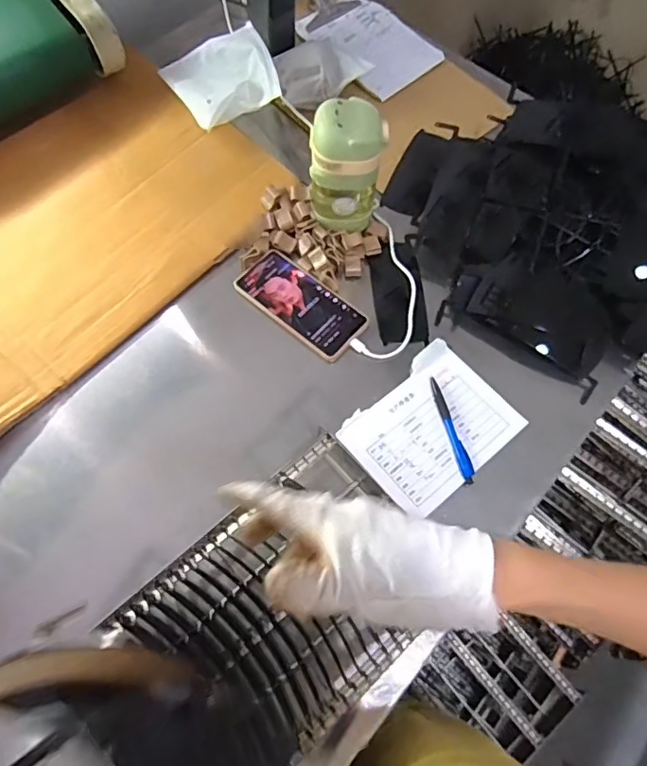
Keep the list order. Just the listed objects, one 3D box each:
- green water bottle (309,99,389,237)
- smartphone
[{"bbox_3d":[0.026,-0.252,0.651,0.086,0.147,0.075,6,66,0],"label":"green water bottle"},{"bbox_3d":[-0.029,-0.098,0.659,0.162,0.008,0.076,40,70,14],"label":"smartphone"}]

